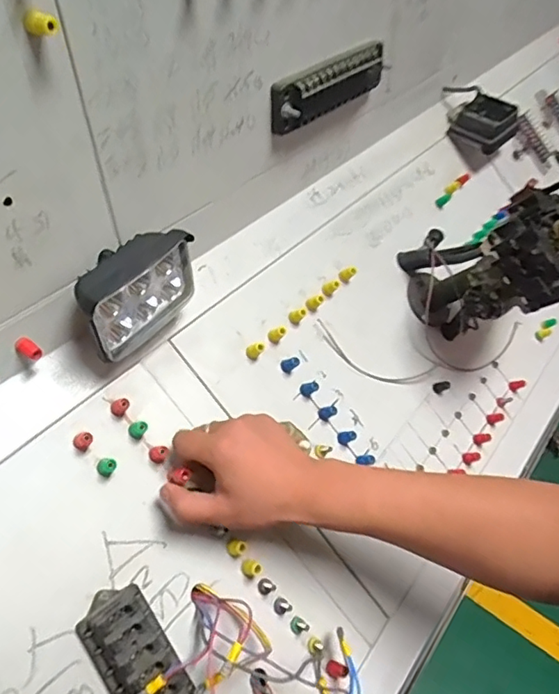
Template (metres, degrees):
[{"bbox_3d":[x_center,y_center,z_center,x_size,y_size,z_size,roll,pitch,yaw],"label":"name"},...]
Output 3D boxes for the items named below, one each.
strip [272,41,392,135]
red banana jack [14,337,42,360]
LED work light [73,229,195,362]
[{"bbox_3d":[0.062,-0.285,0.586,0.021,0.050,0.192,30,52,28],"label":"strip"},{"bbox_3d":[-0.198,0.001,0.426,0.026,0.010,0.012,31,53,29],"label":"red banana jack"},{"bbox_3d":[-0.125,-0.045,0.456,0.046,0.078,0.114,26,50,26],"label":"LED work light"}]

